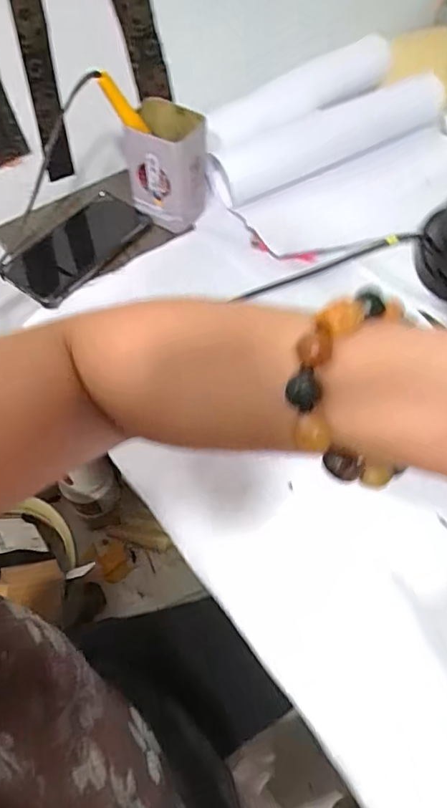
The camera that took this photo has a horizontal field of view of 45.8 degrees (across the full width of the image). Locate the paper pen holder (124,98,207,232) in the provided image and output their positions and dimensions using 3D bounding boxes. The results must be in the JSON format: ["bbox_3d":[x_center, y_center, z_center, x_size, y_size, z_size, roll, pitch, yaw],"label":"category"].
[{"bbox_3d":[-0.061,-0.259,0.578,0.084,0.106,0.072,-1,63,-1],"label":"paper pen holder"}]

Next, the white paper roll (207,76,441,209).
[{"bbox_3d":[0.131,-0.331,0.662,0.329,0.049,0.064,-25,66,-12],"label":"white paper roll"}]

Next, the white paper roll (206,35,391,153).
[{"bbox_3d":[0.093,-0.382,0.672,0.296,0.052,0.067,-32,68,-15],"label":"white paper roll"}]

